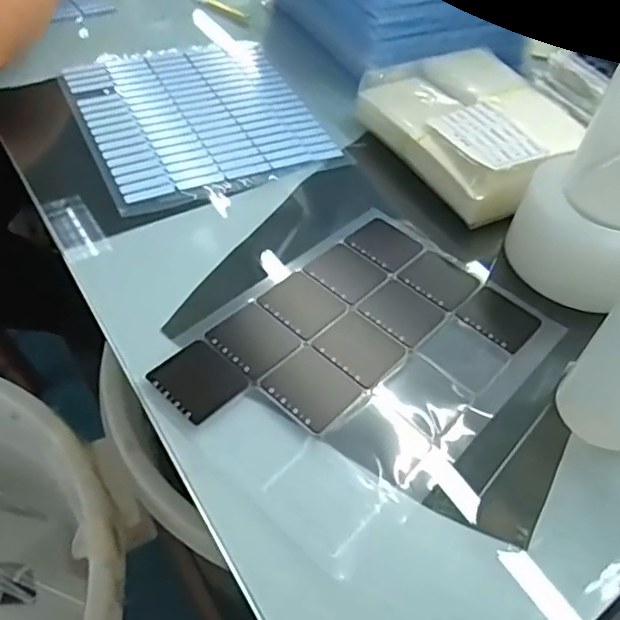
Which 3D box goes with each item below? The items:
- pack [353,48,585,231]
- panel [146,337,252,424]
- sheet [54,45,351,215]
[{"bbox_3d":[0.168,-0.188,0.598,0.166,0.055,0.216,-21,54,-23],"label":"pack"},{"bbox_3d":[-0.077,0.048,0.408,0.058,0.004,0.049,37,54,24],"label":"panel"},{"bbox_3d":[-0.125,-0.217,0.639,0.239,0.010,0.280,-16,52,-20],"label":"sheet"}]

